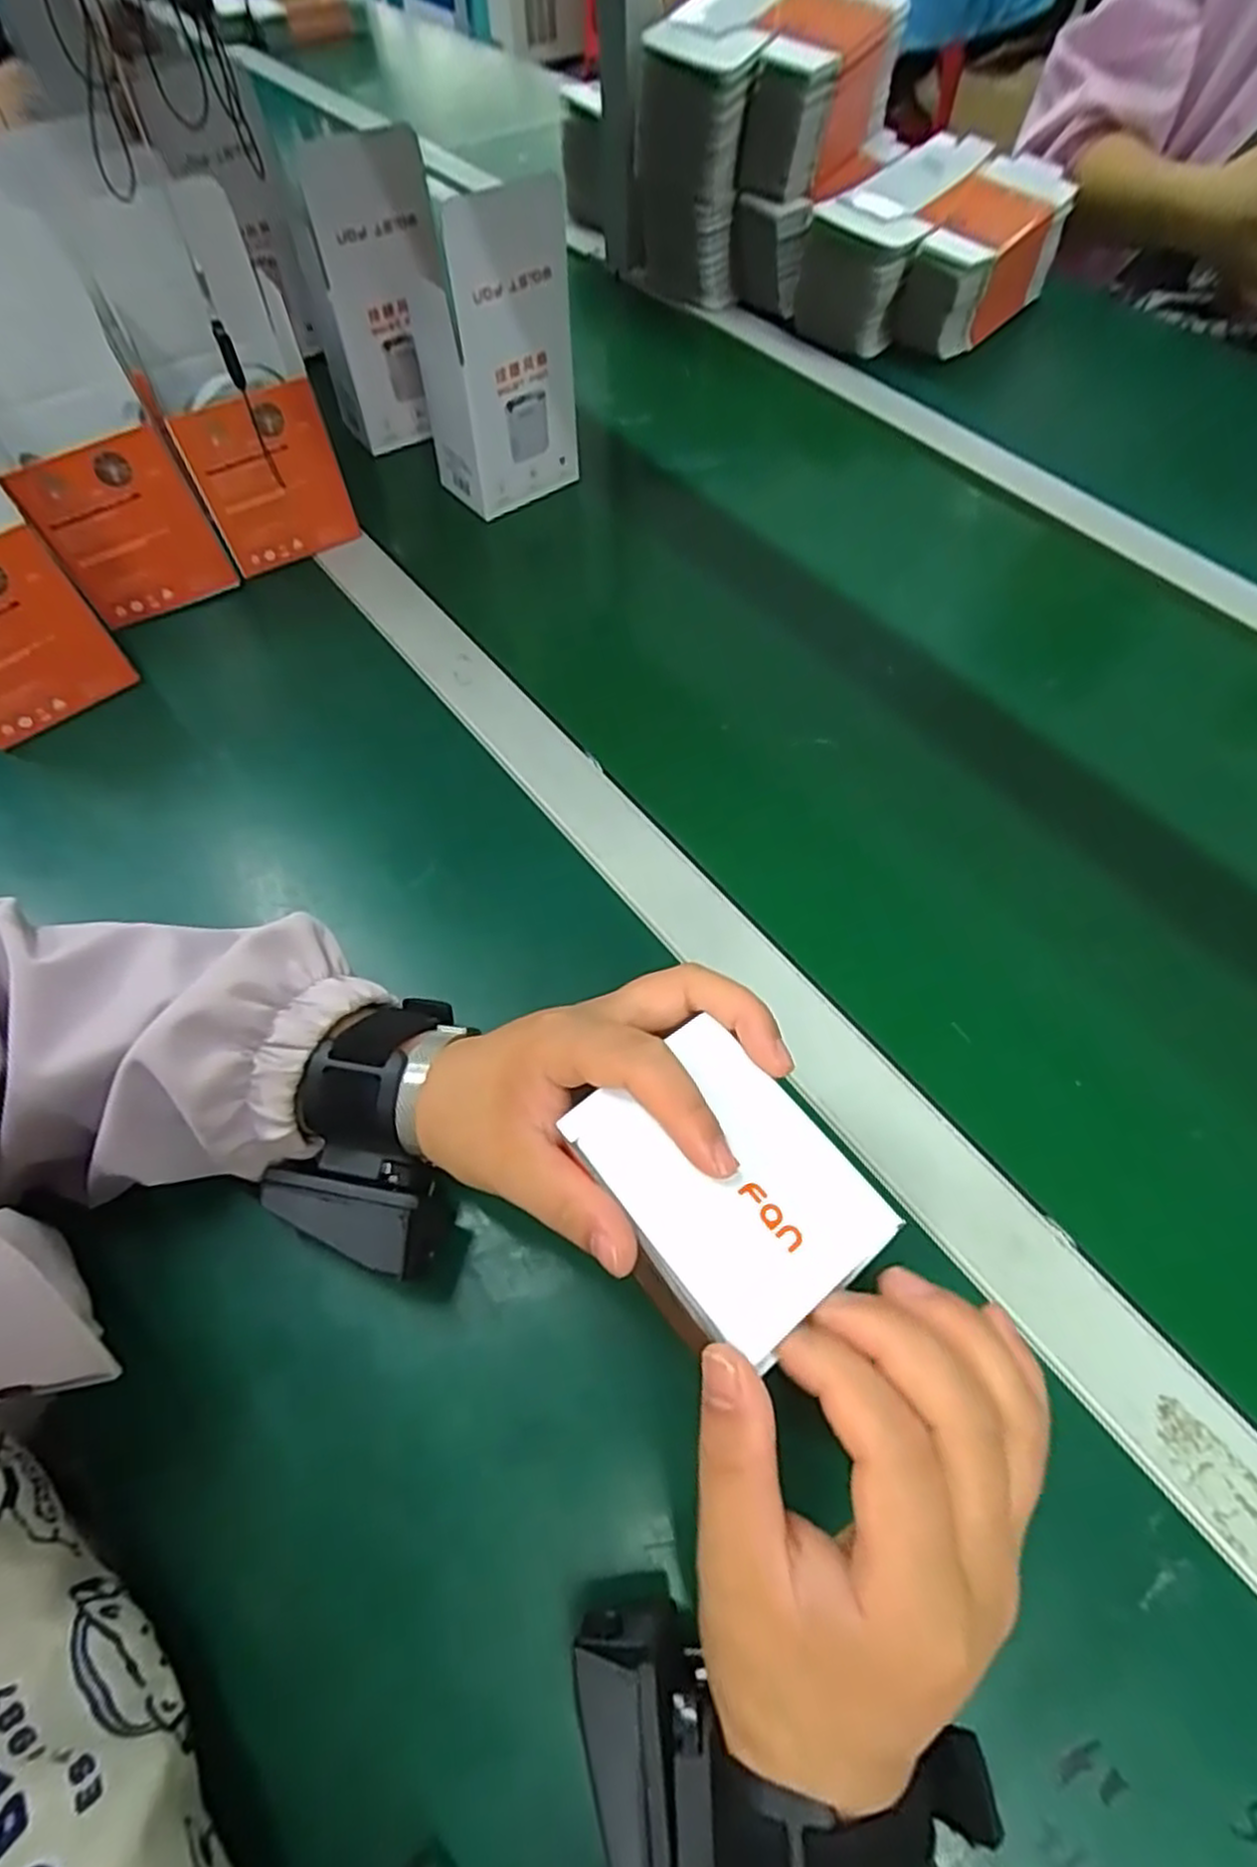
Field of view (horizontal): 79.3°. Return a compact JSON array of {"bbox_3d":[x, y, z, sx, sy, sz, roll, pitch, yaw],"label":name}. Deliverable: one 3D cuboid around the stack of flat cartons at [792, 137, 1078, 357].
[{"bbox_3d":[0.233,-0.619,0.691,0.094,0.106,0.200,26,63,15],"label":"stack of flat cartons"}]

